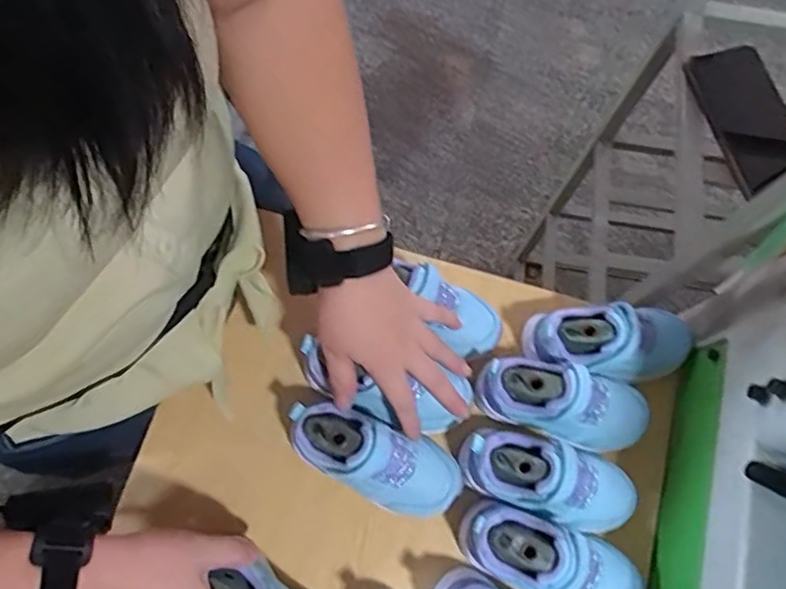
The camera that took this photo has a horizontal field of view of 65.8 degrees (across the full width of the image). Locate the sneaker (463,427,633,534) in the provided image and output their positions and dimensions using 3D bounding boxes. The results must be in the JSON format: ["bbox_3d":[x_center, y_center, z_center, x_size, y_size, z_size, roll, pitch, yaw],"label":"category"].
[{"bbox_3d":[0.135,0.155,0.519,0.153,0.059,0.068,18,73,3],"label":"sneaker"}]

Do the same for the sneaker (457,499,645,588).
[{"bbox_3d":[0.133,0.223,0.501,0.154,0.070,0.066,22,74,4],"label":"sneaker"}]

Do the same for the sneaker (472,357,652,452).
[{"bbox_3d":[0.153,0.093,0.534,0.154,0.066,0.064,15,73,2],"label":"sneaker"}]

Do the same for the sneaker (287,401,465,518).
[{"bbox_3d":[-0.016,0.145,0.533,0.157,0.088,0.068,20,73,4],"label":"sneaker"}]

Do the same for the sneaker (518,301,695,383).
[{"bbox_3d":[0.205,0.039,0.557,0.159,0.065,0.071,2,73,-2],"label":"sneaker"}]

